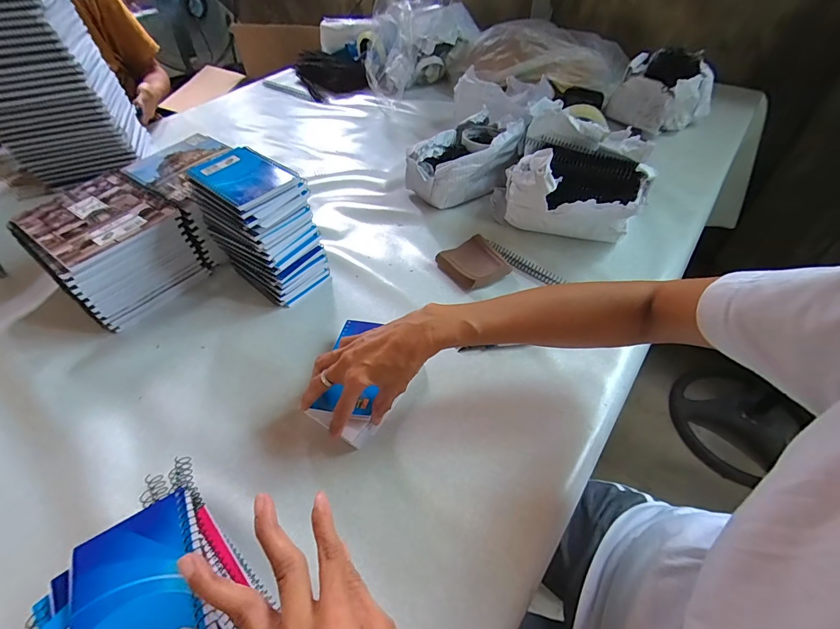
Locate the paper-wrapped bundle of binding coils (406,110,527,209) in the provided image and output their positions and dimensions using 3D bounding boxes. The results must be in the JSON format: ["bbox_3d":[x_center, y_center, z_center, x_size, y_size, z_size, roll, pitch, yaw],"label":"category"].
[{"bbox_3d":[0.080,-0.272,0.676,0.185,0.118,0.107,-26,53,-19],"label":"paper-wrapped bundle of binding coils"}]

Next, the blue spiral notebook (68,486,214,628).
[{"bbox_3d":[-0.188,0.197,0.250,0.084,0.012,0.132,-27,53,-19],"label":"blue spiral notebook"}]

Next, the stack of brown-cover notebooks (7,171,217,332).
[{"bbox_3d":[-0.457,-0.103,0.569,0.194,0.117,0.169,30,57,25],"label":"stack of brown-cover notebooks"}]

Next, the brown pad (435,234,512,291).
[{"bbox_3d":[0.086,-0.077,0.574,0.093,0.023,0.093,-28,53,-20],"label":"brown pad"}]

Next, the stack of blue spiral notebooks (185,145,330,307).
[{"bbox_3d":[-0.219,-0.122,0.534,0.131,0.171,0.097,30,57,26],"label":"stack of blue spiral notebooks"}]

